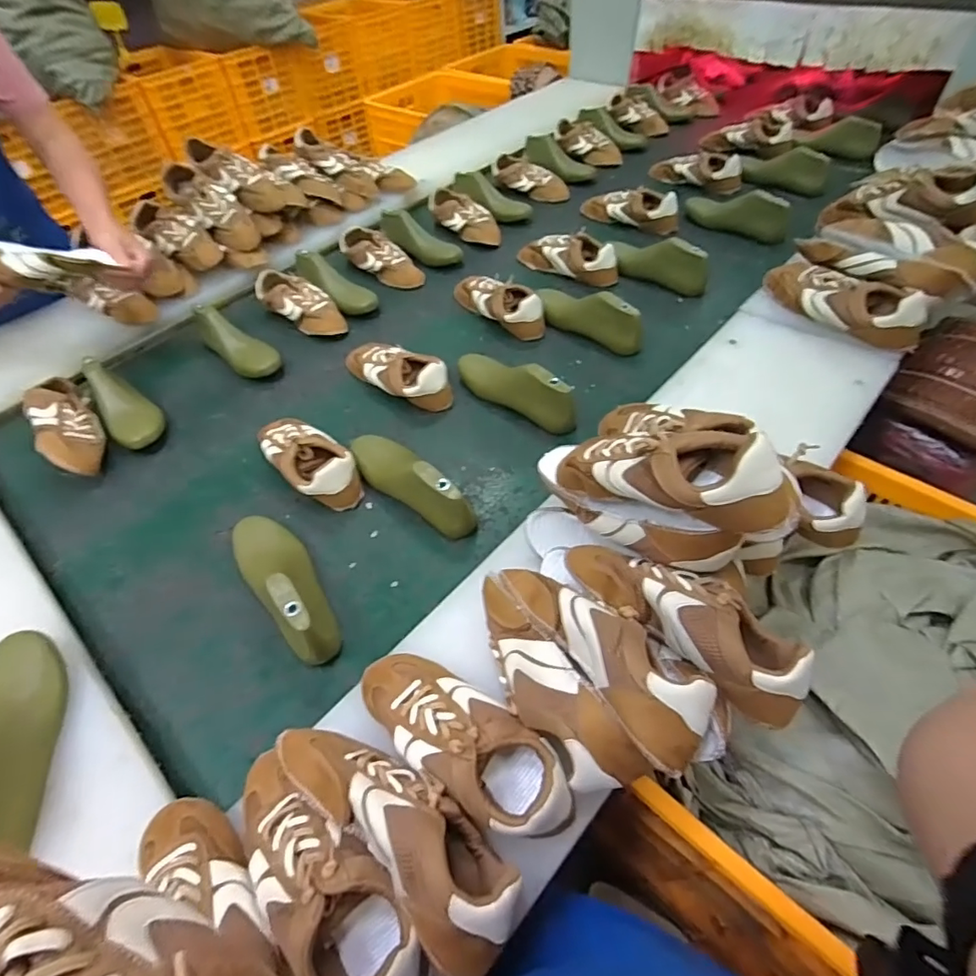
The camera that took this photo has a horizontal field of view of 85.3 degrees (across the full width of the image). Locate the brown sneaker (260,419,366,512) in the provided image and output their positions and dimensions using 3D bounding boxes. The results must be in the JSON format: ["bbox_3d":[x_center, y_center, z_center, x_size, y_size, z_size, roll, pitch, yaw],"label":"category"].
[{"bbox_3d":[-0.261,-0.042,0.761,0.191,0.061,0.087,36,63,29],"label":"brown sneaker"}]

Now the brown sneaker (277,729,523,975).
[{"bbox_3d":[-0.073,0.261,0.417,0.224,0.084,0.076,33,61,27],"label":"brown sneaker"}]

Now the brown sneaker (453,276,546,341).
[{"bbox_3d":[0.017,-0.347,0.986,0.073,0.066,0.226,-36,57,-21],"label":"brown sneaker"}]

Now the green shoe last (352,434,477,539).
[{"bbox_3d":[-0.106,-0.015,0.711,0.214,0.072,0.064,32,61,26],"label":"green shoe last"}]

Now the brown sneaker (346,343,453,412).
[{"bbox_3d":[-0.154,-0.198,0.880,0.229,0.063,0.081,34,62,28],"label":"brown sneaker"}]

